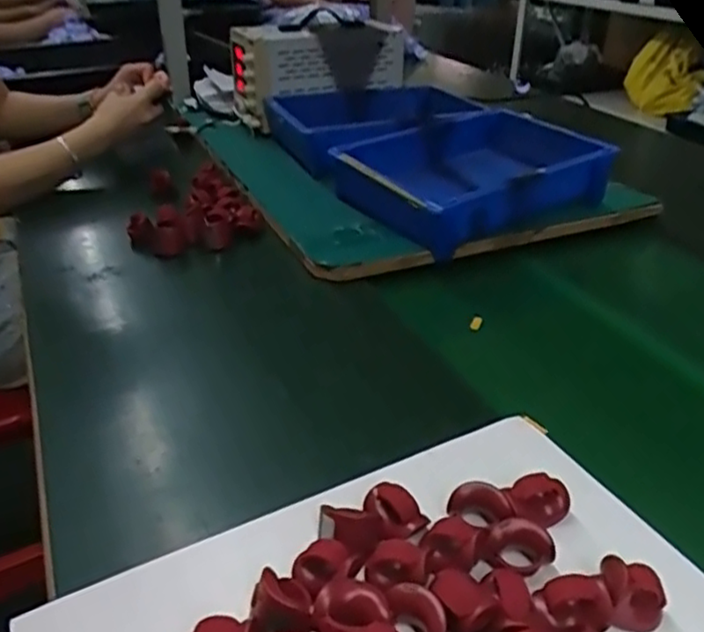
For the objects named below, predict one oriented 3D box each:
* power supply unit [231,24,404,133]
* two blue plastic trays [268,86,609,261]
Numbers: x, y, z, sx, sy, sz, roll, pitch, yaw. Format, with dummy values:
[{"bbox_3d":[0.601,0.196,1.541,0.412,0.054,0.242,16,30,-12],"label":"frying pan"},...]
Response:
[{"bbox_3d":[-0.051,-0.387,1.101,0.257,0.143,0.106,-18,35,-27],"label":"power supply unit"},{"bbox_3d":[0.101,-0.228,0.932,0.324,0.073,0.467,-14,34,-23],"label":"two blue plastic trays"}]

